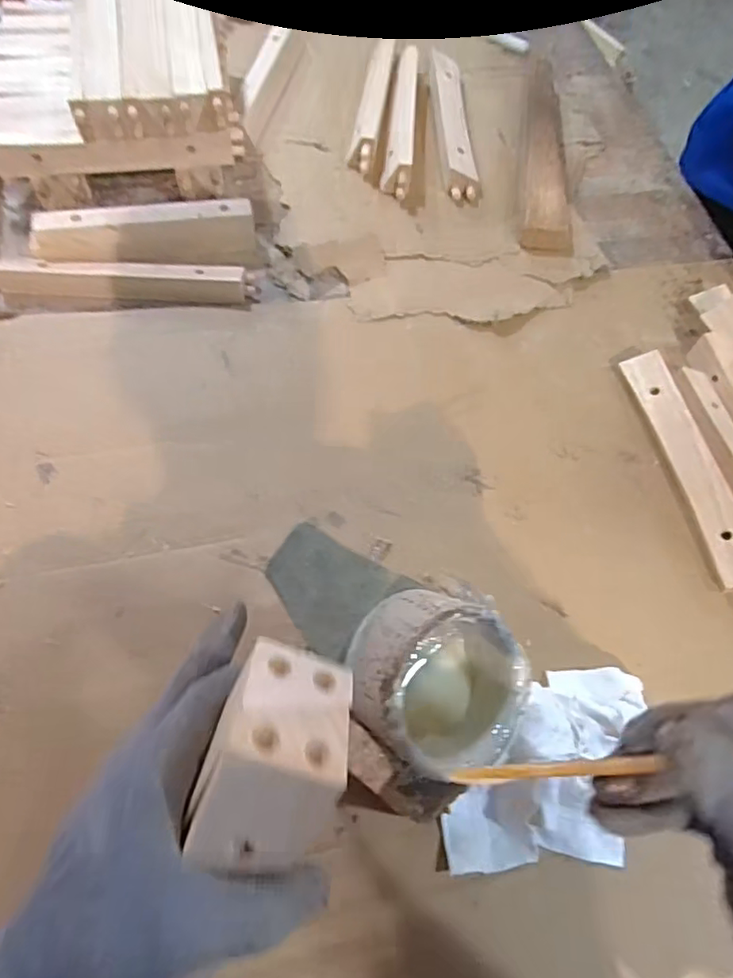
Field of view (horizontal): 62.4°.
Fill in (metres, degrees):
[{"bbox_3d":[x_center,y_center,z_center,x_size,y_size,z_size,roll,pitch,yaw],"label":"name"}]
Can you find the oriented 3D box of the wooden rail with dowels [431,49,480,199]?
[{"bbox_3d":[0.112,-0.485,0.798,0.049,0.032,0.272,-1,63,-5],"label":"wooden rail with dowels"}]

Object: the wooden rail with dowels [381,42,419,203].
[{"bbox_3d":[0.049,-0.474,0.781,0.034,0.040,0.267,8,62,-1],"label":"wooden rail with dowels"}]

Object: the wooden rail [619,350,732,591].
[{"bbox_3d":[0.308,-0.025,0.579,0.035,0.028,0.250,-7,64,-9],"label":"wooden rail"}]

